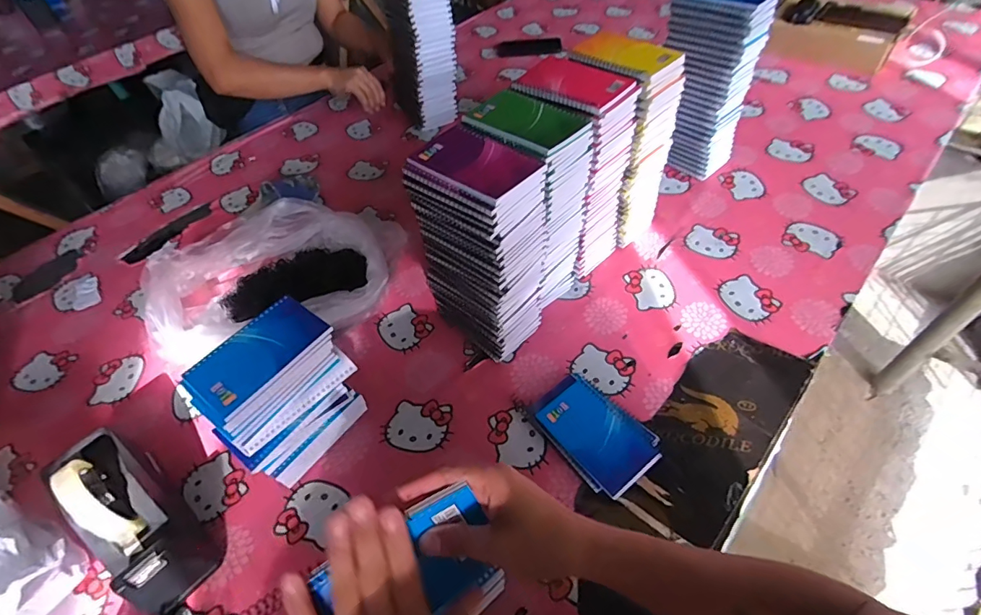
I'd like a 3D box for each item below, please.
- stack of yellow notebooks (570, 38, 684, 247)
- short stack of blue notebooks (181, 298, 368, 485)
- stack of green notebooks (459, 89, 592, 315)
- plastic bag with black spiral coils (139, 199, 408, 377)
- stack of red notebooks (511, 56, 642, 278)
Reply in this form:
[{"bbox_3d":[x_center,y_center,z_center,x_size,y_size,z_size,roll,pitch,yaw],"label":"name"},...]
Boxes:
[{"bbox_3d":[0.195,-0.242,0.720,0.093,0.295,0.119,-31,54,-18],"label":"stack of yellow notebooks"},{"bbox_3d":[-0.234,0.107,0.553,0.087,0.191,0.147,34,62,29],"label":"short stack of blue notebooks"},{"bbox_3d":[0.053,-0.125,0.649,0.126,0.286,0.109,29,59,26],"label":"stack of green notebooks"},{"bbox_3d":[-0.322,-0.055,0.746,0.354,0.109,0.254,-12,50,-3],"label":"plastic bag with black spiral coils"},{"bbox_3d":[0.120,-0.186,0.690,0.123,0.289,0.107,35,62,29],"label":"stack of red notebooks"}]

